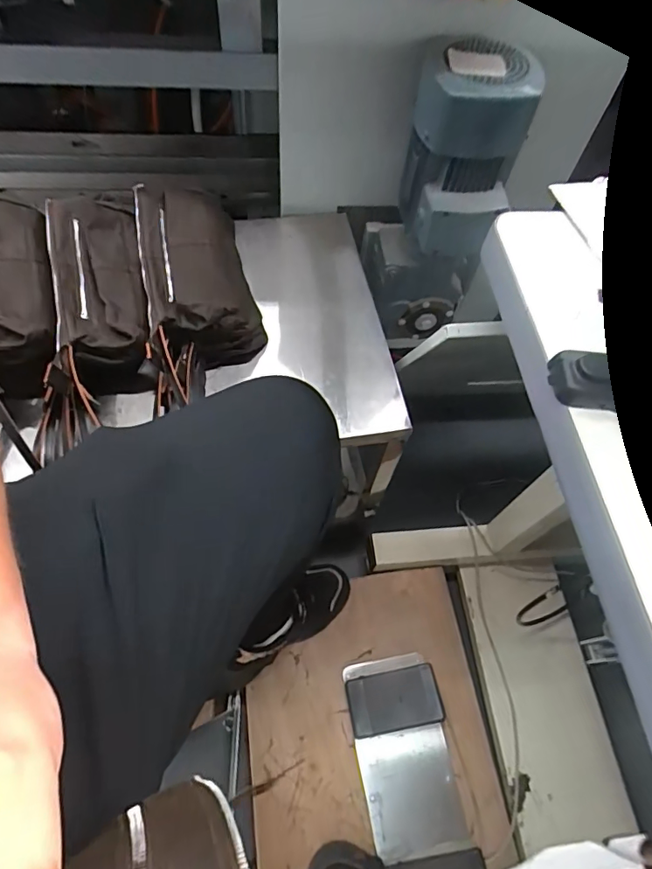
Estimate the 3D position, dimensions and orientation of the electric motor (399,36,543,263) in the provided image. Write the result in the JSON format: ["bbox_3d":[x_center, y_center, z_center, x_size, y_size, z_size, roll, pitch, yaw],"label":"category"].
[{"bbox_3d":[0.181,-0.374,0.669,0.135,0.228,0.126,9,61,1],"label":"electric motor"}]

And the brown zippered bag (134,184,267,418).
[{"bbox_3d":[-0.177,-0.198,0.688,0.153,0.119,0.267,-9,63,-9],"label":"brown zippered bag"}]

